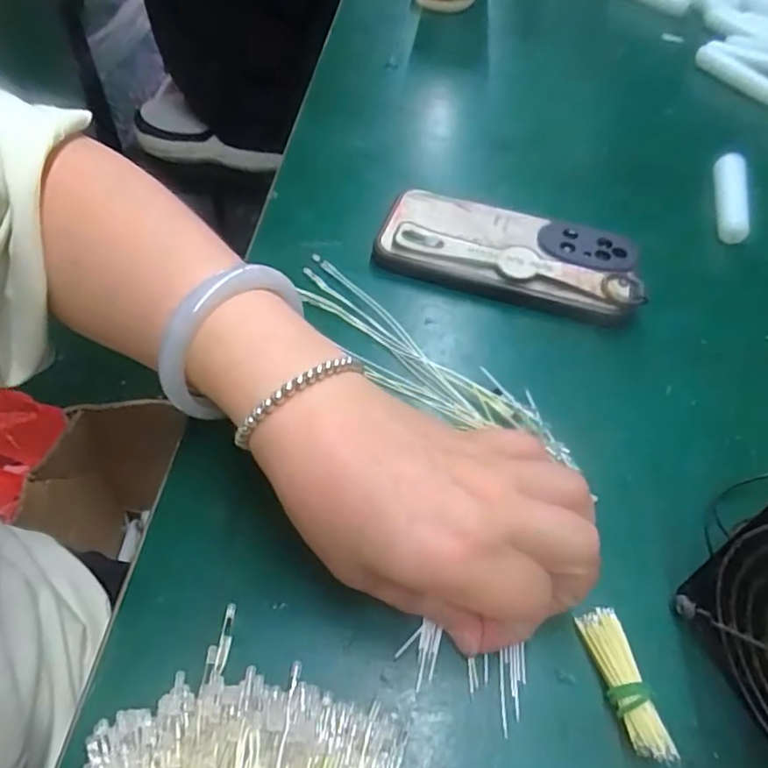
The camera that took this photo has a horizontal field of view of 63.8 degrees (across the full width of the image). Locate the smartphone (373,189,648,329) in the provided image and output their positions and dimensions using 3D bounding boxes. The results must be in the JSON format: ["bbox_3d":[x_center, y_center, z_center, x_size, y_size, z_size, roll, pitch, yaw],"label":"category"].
[{"bbox_3d":[0.074,-0.079,0.374,0.155,0.017,0.071,17,51,12],"label":"smartphone"}]

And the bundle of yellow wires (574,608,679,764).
[{"bbox_3d":[0.087,0.110,0.227,0.013,0.017,0.052,-9,51,-9],"label":"bundle of yellow wires"}]

